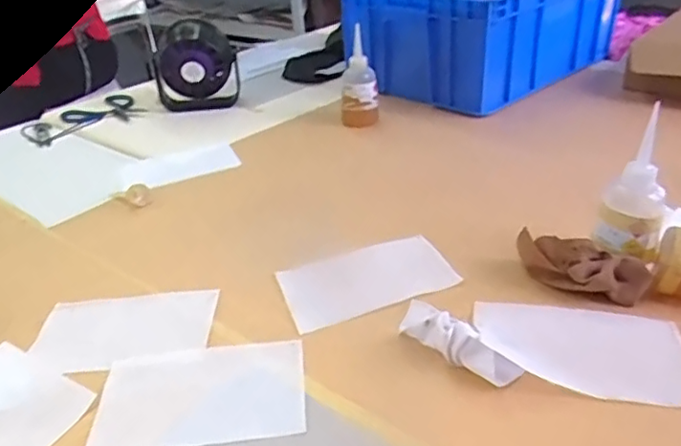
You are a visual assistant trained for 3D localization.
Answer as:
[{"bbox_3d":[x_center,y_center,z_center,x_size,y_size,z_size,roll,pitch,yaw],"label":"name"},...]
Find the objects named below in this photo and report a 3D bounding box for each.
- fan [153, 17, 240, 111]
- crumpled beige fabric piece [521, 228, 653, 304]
[{"bbox_3d":[-0.267,-0.283,1.101,0.152,0.153,0.082,-10,31,-11],"label":"fan"},{"bbox_3d":[0.242,0.043,0.601,0.126,0.041,0.064,21,38,35],"label":"crumpled beige fabric piece"}]

